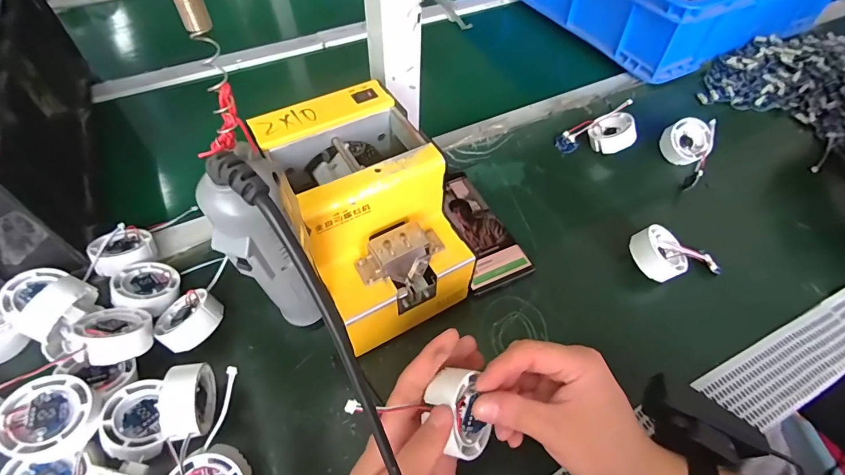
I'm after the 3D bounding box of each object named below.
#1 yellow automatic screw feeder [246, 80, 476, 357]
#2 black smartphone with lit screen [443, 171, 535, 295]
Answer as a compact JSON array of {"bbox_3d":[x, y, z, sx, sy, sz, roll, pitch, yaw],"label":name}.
[{"bbox_3d":[-0.048,-0.017,0.370,0.118,0.152,0.172,-25,58,-18],"label":"yellow automatic screw feeder"},{"bbox_3d":[0.055,-0.012,0.458,0.067,0.014,0.152,-20,56,-15],"label":"black smartphone with lit screen"}]

